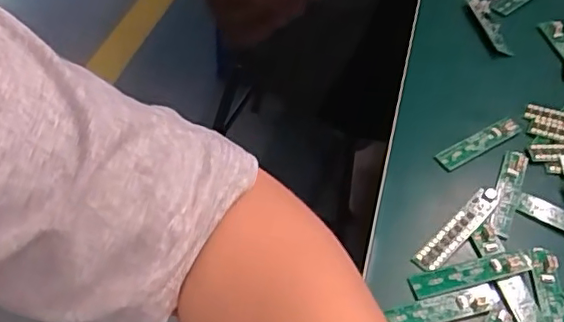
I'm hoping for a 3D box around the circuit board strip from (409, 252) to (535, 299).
[{"bbox_3d":[0.129,0.075,0.384,0.086,0.006,0.017,-9,51,-10],"label":"circuit board strip"}]

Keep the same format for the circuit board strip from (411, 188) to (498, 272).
[{"bbox_3d":[0.126,0.047,0.408,0.017,0.007,0.084,38,58,26],"label":"circuit board strip"}]

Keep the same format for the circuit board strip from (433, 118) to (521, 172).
[{"bbox_3d":[0.160,-0.017,0.462,0.080,0.008,0.016,-25,55,-22],"label":"circuit board strip"}]

